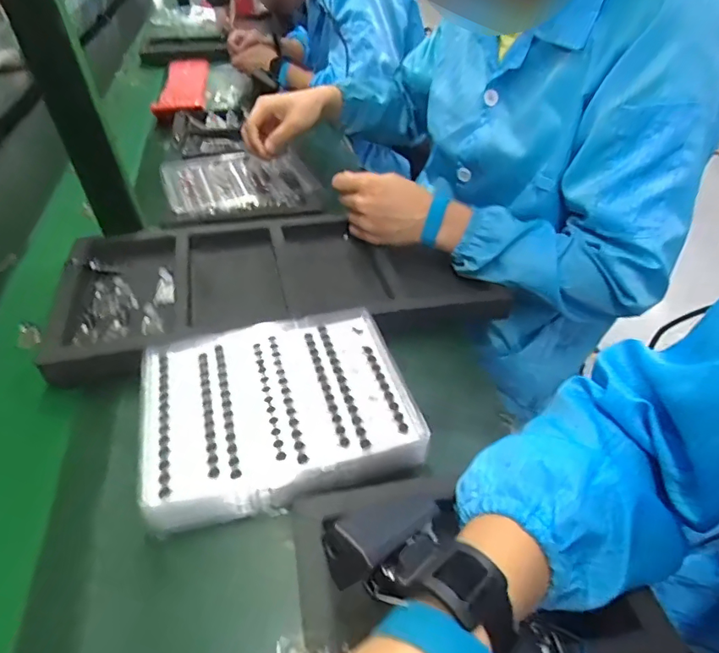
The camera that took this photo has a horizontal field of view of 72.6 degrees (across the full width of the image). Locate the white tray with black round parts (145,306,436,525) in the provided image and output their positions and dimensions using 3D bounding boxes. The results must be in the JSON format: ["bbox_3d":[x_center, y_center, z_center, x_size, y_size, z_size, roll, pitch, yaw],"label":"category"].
[{"bbox_3d":[-0.069,0.068,0.430,0.219,0.037,0.191,-12,44,-10],"label":"white tray with black round parts"}]

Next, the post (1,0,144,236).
[{"bbox_3d":[-0.309,-0.260,0.507,0.049,0.353,0.029,-23,47,-21],"label":"post"}]

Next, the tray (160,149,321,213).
[{"bbox_3d":[-0.191,-0.232,0.771,0.219,0.024,0.177,-13,44,-11],"label":"tray"}]

